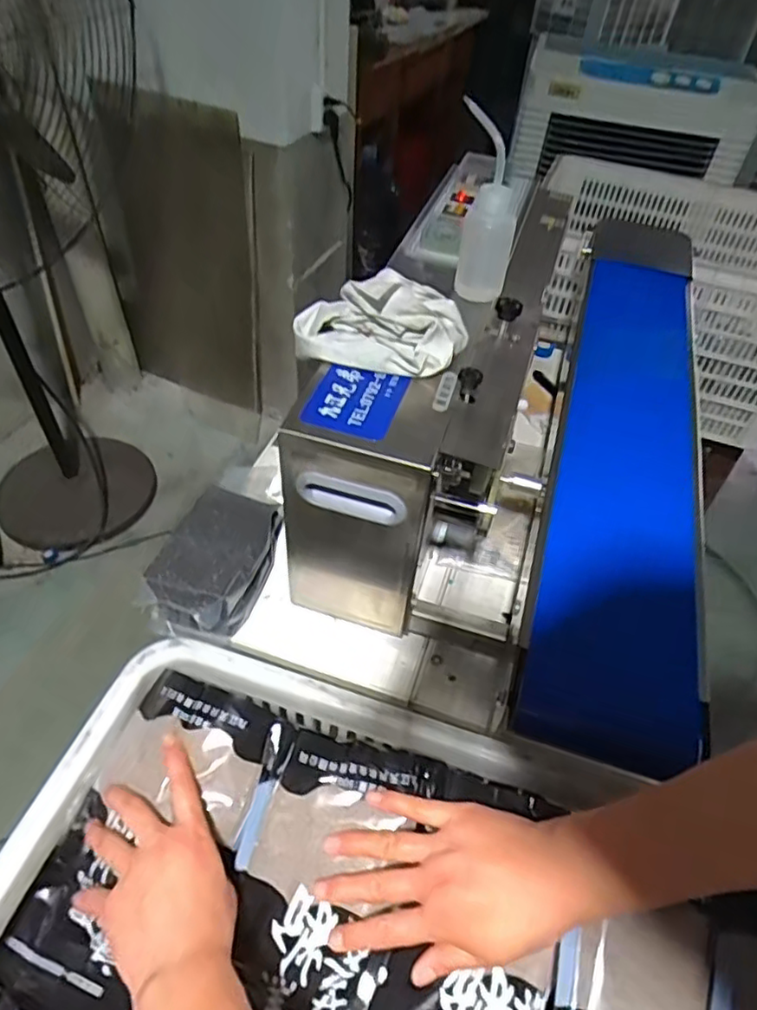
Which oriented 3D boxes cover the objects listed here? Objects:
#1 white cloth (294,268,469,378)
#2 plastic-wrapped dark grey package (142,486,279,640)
[{"bbox_3d":[0.002,-0.173,0.565,0.158,0.062,0.086,11,48,6],"label":"white cloth"},{"bbox_3d":[-0.178,0.062,0.690,0.105,0.067,0.163,14,48,8],"label":"plastic-wrapped dark grey package"}]

